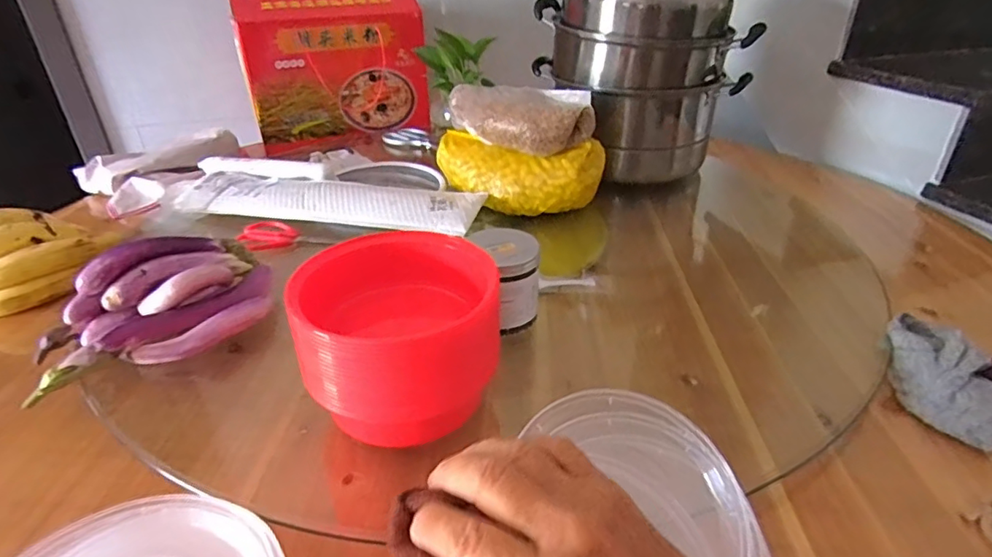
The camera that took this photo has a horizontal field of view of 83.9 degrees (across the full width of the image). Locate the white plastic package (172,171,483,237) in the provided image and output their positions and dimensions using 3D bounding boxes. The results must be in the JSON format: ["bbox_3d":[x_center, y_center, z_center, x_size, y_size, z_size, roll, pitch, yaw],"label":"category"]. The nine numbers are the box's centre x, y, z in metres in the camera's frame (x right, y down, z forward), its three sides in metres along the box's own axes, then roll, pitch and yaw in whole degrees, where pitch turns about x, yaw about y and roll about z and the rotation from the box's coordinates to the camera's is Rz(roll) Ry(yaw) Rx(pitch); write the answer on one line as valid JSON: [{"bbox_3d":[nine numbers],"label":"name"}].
[{"bbox_3d":[-0.263,-0.122,0.842,0.482,0.023,0.107,7,49,15],"label":"white plastic package"}]

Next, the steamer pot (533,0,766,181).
[{"bbox_3d":[0.243,-0.365,0.982,0.261,0.312,0.288,-12,33,-18],"label":"steamer pot"}]

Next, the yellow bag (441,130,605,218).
[{"bbox_3d":[0.028,-0.162,0.851,0.263,0.088,0.103,7,32,14],"label":"yellow bag"}]

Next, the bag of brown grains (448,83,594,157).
[{"bbox_3d":[0.017,-0.245,0.828,0.254,0.072,0.093,20,37,31],"label":"bag of brown grains"}]

